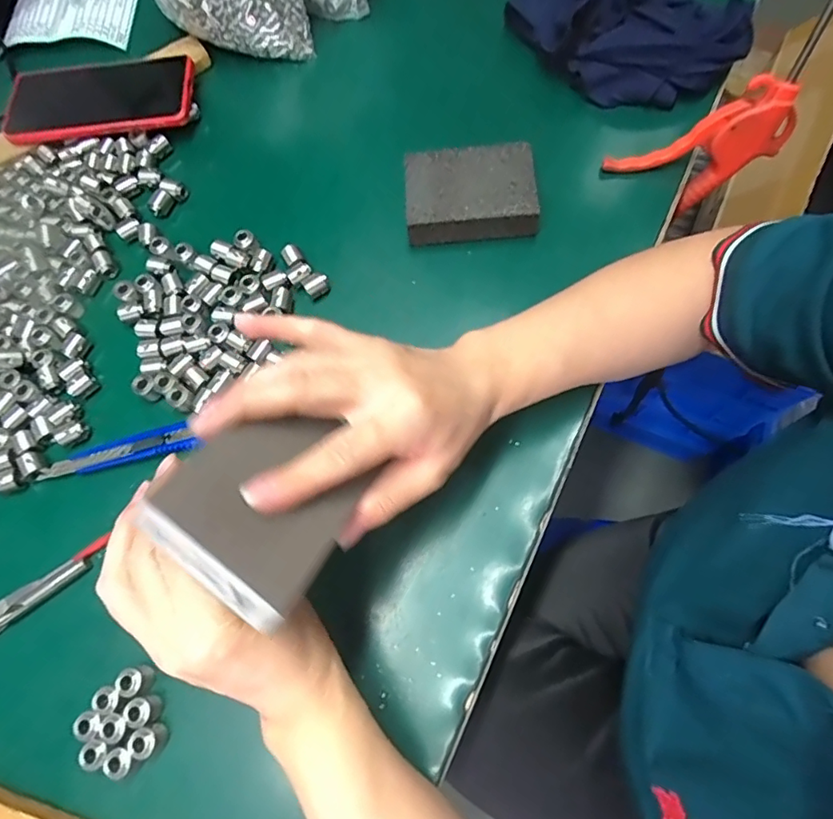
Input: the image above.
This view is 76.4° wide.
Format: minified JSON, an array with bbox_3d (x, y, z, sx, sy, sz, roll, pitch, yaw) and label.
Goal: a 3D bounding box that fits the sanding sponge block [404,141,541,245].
[{"bbox_3d":[0.042,-0.168,0.414,0.098,0.025,0.070,-1,71,2],"label":"sanding sponge block"}]

